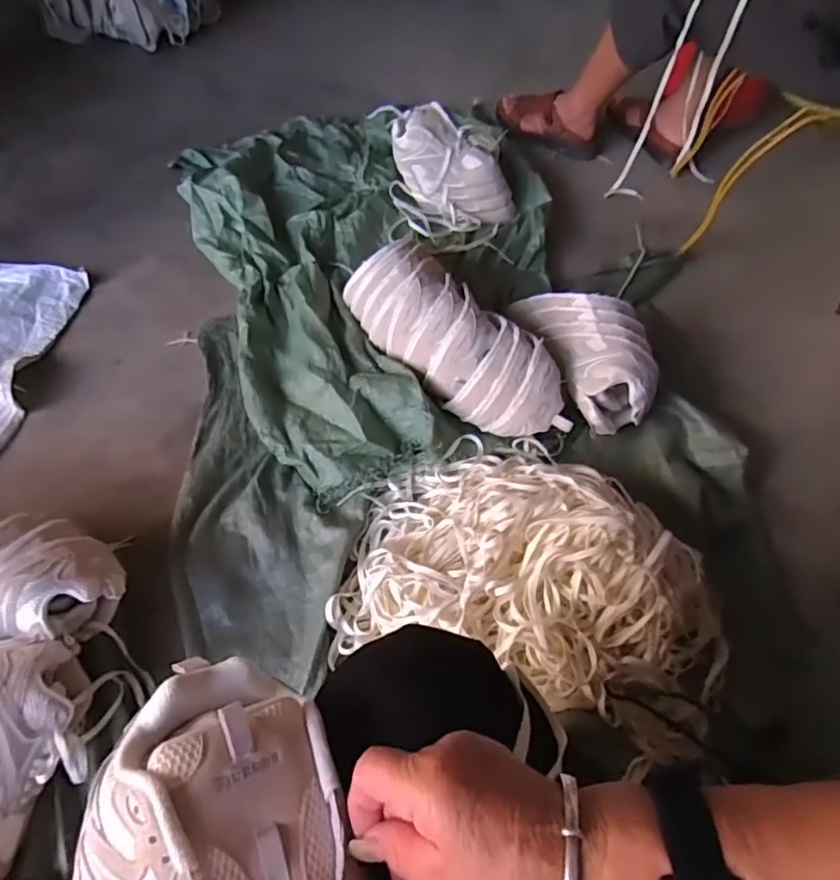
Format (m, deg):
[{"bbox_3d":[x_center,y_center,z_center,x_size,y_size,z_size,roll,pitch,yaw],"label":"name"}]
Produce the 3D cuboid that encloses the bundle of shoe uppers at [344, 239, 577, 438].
[{"bbox_3d":[0.051,-0.153,0.931,0.170,0.144,0.412,-33,64,-20],"label":"bundle of shoe uppers"}]

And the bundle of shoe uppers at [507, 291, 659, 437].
[{"bbox_3d":[0.276,-0.152,0.948,0.139,0.114,0.287,-21,60,-15],"label":"bundle of shoe uppers"}]

